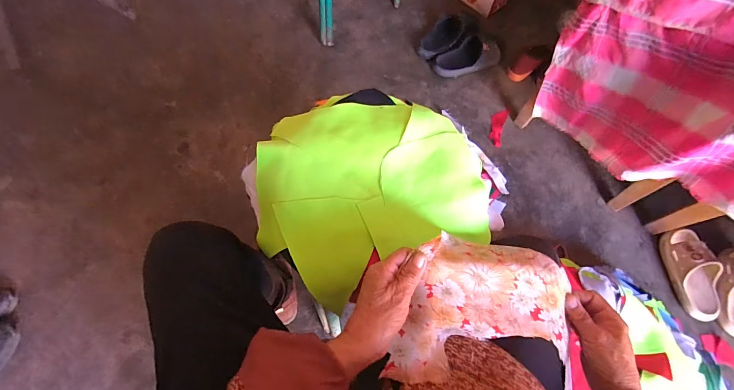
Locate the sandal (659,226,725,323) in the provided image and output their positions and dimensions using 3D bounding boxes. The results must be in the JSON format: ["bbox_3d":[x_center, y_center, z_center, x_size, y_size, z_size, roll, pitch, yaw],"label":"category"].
[{"bbox_3d":[0.809,0.192,0.828,0.085,0.063,0.217,-1,66,-2],"label":"sandal"}]

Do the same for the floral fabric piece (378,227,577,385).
[{"bbox_3d":[0.135,0.128,0.371,0.206,0.063,0.157,7,66,2],"label":"floral fabric piece"}]

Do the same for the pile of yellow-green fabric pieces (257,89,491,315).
[{"bbox_3d":[0.000,-0.029,0.472,0.312,0.029,0.279,-23,68,-10],"label":"pile of yellow-green fabric pieces"}]

